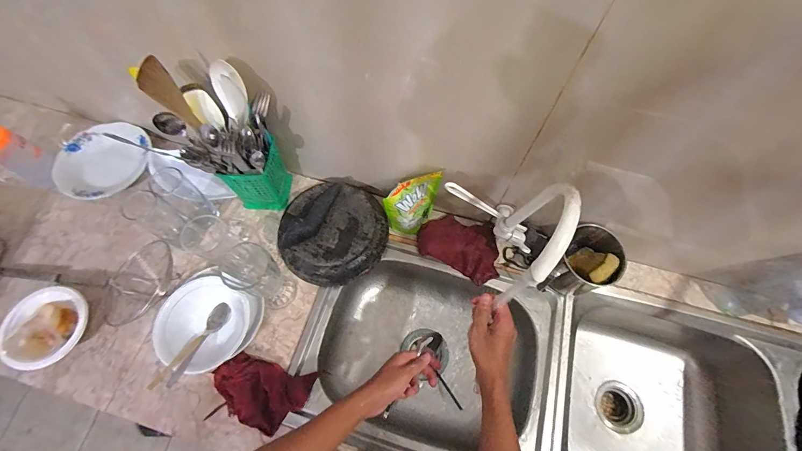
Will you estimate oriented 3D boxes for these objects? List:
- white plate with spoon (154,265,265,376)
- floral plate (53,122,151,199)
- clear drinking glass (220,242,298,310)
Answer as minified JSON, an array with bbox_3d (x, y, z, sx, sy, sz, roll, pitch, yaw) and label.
[{"bbox_3d":[-0.357,0.189,0.675,0.166,0.060,0.166,0,65,-1],"label":"white plate with spoon"},{"bbox_3d":[-0.702,-0.153,0.838,0.208,0.050,0.205,-1,68,4],"label":"floral plate"},{"bbox_3d":[-0.250,0.103,0.654,0.065,0.174,0.076,24,67,10],"label":"clear drinking glass"}]

